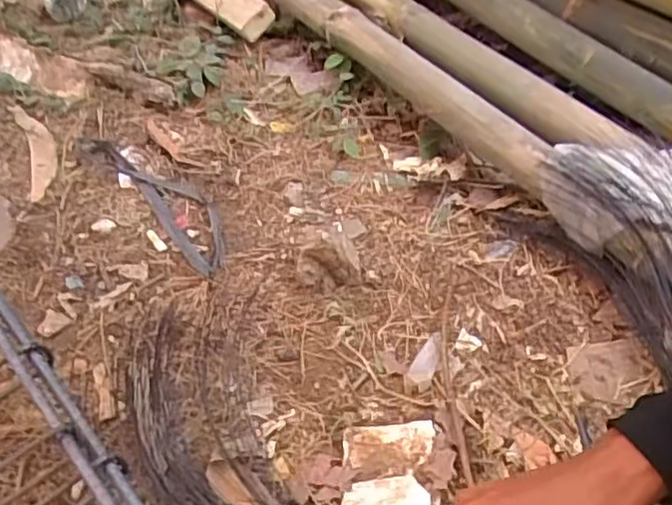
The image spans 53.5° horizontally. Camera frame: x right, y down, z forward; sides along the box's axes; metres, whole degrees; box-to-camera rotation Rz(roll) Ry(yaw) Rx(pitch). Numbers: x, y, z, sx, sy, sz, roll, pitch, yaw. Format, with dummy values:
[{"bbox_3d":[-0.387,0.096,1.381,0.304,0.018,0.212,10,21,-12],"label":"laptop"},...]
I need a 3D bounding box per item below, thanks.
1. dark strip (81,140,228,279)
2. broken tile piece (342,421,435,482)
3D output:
[{"bbox_3d":[-0.221,-0.076,0.854,0.079,0.027,0.282,-38,62,-24],"label":"dark strip"},{"bbox_3d":[0.052,0.190,0.643,0.087,0.005,0.050,-4,54,-3],"label":"broken tile piece"}]

